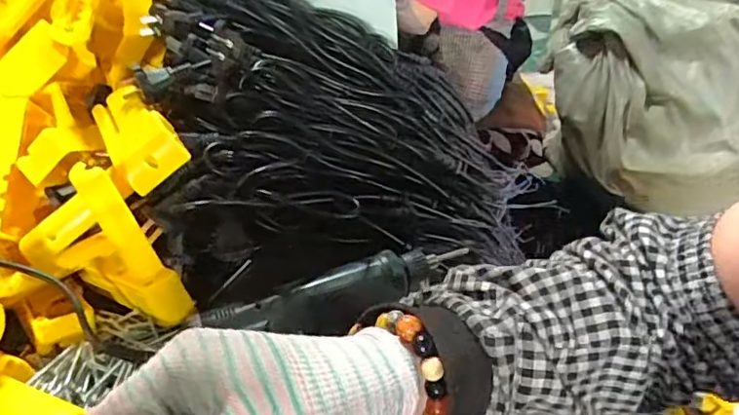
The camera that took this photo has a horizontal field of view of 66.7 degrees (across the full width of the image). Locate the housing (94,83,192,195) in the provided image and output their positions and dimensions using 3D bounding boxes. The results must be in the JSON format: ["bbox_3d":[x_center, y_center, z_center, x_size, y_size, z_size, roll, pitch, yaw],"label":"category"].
[{"bbox_3d":[-0.186,-0.058,0.447,0.049,0.030,0.118,-46,50,-3],"label":"housing"}]

